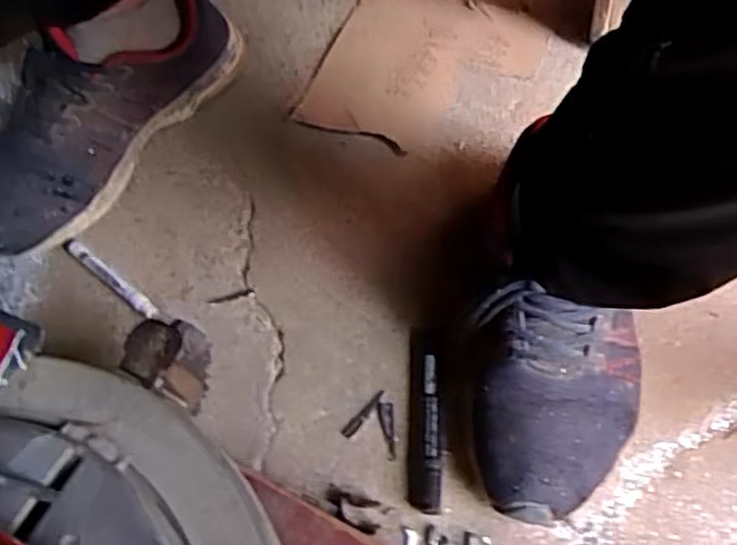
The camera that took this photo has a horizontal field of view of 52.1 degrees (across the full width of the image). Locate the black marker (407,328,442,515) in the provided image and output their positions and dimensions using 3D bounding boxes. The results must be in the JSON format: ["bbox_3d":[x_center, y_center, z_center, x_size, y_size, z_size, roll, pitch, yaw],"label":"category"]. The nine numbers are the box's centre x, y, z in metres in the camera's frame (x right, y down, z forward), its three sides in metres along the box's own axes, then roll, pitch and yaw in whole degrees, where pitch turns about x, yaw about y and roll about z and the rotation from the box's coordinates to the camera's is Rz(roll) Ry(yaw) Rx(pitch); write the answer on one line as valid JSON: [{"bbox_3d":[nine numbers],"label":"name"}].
[{"bbox_3d":[0.038,0.098,0.518,0.021,0.016,0.130,2,62,2],"label":"black marker"}]

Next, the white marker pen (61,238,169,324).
[{"bbox_3d":[-0.198,0.007,0.588,0.113,0.008,0.013,35,68,18],"label":"white marker pen"}]

